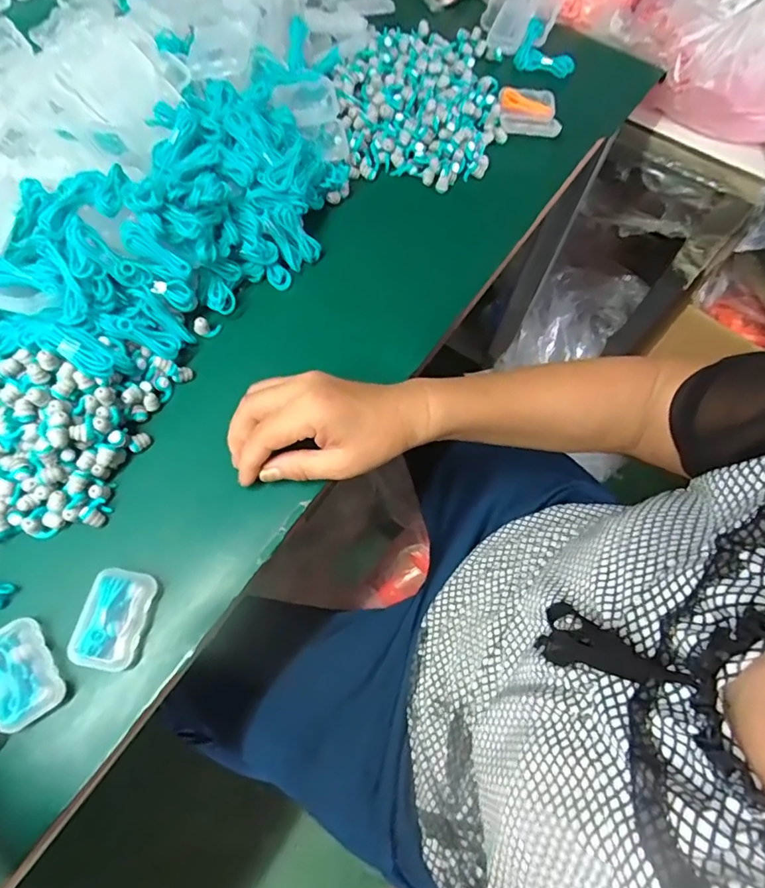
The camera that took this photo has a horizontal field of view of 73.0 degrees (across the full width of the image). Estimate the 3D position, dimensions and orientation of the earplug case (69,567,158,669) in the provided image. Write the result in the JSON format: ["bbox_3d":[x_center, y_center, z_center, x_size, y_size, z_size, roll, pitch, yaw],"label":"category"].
[{"bbox_3d":[-0.160,0.105,0.311,0.034,0.020,0.055,11,67,1],"label":"earplug case"}]

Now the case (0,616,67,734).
[{"bbox_3d":[-0.206,0.131,0.297,0.035,0.017,0.056,-34,73,-16],"label":"case"}]

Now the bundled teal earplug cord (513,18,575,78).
[{"bbox_3d":[0.175,-0.416,0.547,0.061,0.028,0.050,19,67,5],"label":"bundled teal earplug cord"}]

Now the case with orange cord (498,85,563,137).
[{"bbox_3d":[0.144,-0.330,0.509,0.058,0.014,0.073,7,67,0],"label":"case with orange cord"}]

